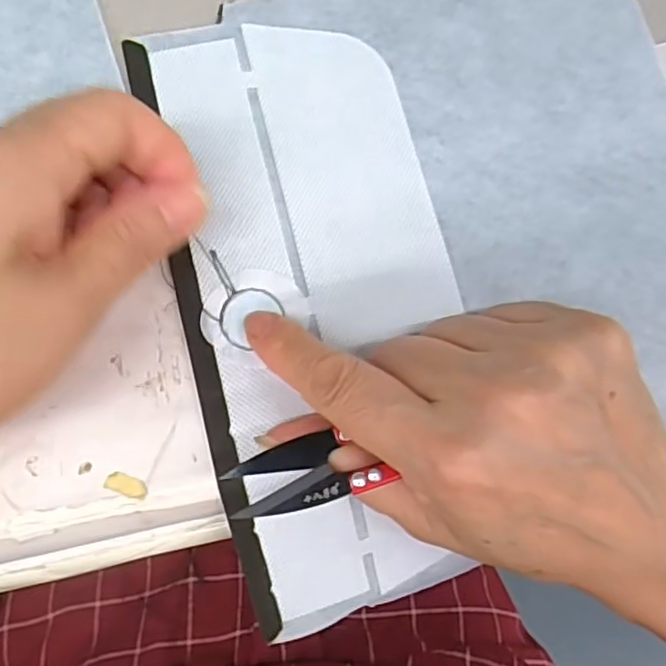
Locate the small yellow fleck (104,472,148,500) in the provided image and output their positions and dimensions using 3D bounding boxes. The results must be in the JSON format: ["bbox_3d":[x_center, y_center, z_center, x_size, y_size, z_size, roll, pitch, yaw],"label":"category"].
[{"bbox_3d":[-0.069,0.051,0.213,0.014,0.004,0.006,19,80,0],"label":"small yellow fleck"}]

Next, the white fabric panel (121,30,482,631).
[{"bbox_3d":[-0.003,-0.012,0.236,0.094,0.024,0.226,-14,85,-4],"label":"white fabric panel"}]

